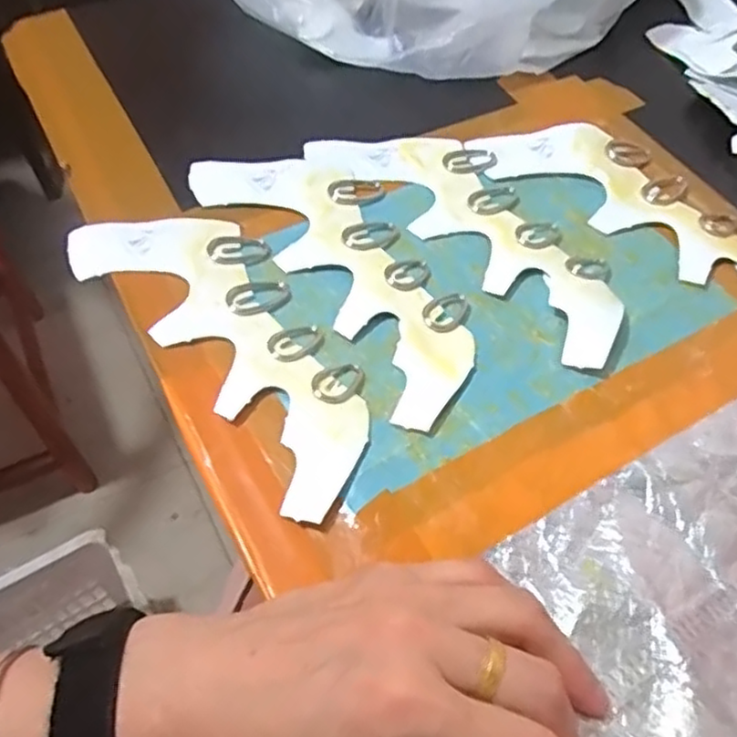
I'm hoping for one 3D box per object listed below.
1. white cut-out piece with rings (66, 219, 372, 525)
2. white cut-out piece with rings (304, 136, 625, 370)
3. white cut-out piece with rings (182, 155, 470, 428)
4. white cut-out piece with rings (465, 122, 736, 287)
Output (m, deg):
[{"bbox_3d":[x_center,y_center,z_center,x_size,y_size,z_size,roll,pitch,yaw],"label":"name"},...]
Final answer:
[{"bbox_3d":[-0.069,-0.018,0.338,0.081,0.004,0.207,-29,61,-20],"label":"white cut-out piece with rings"},{"bbox_3d":[0.064,-0.088,0.390,0.083,0.010,0.214,-36,64,-24],"label":"white cut-out piece with rings"},{"bbox_3d":[-0.010,-0.062,0.371,0.083,0.004,0.207,-30,62,-21],"label":"white cut-out piece with rings"},{"bbox_3d":[0.170,-0.092,0.401,0.214,0.007,0.083,39,63,22],"label":"white cut-out piece with rings"}]

